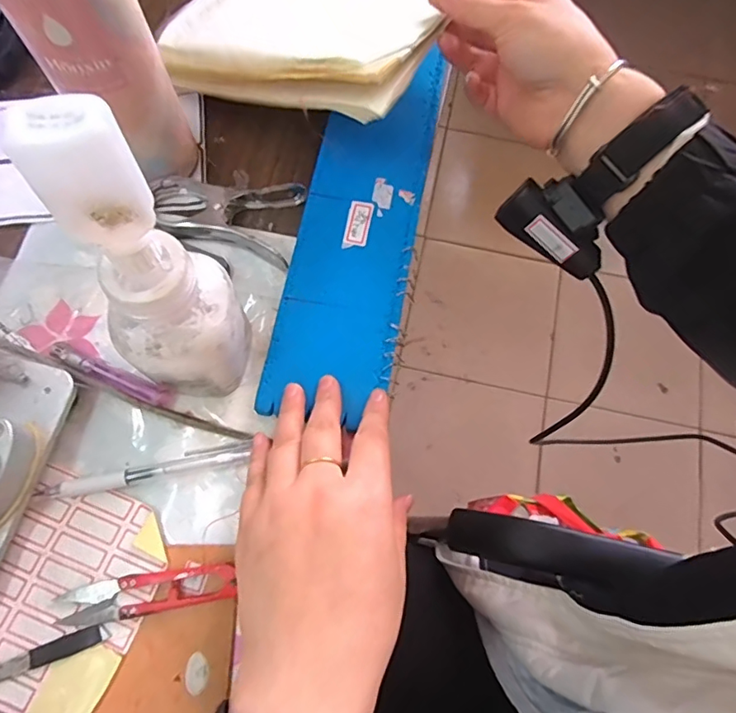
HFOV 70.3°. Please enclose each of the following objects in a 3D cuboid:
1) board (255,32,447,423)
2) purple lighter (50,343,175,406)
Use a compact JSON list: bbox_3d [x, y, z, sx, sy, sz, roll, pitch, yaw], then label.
[{"bbox_3d":[-0.002,-0.096,0.367,0.085,0.007,0.282,15,73,3],"label":"board"},{"bbox_3d":[-0.161,0.013,0.332,0.078,0.020,0.013,22,72,6],"label":"purple lighter"}]

